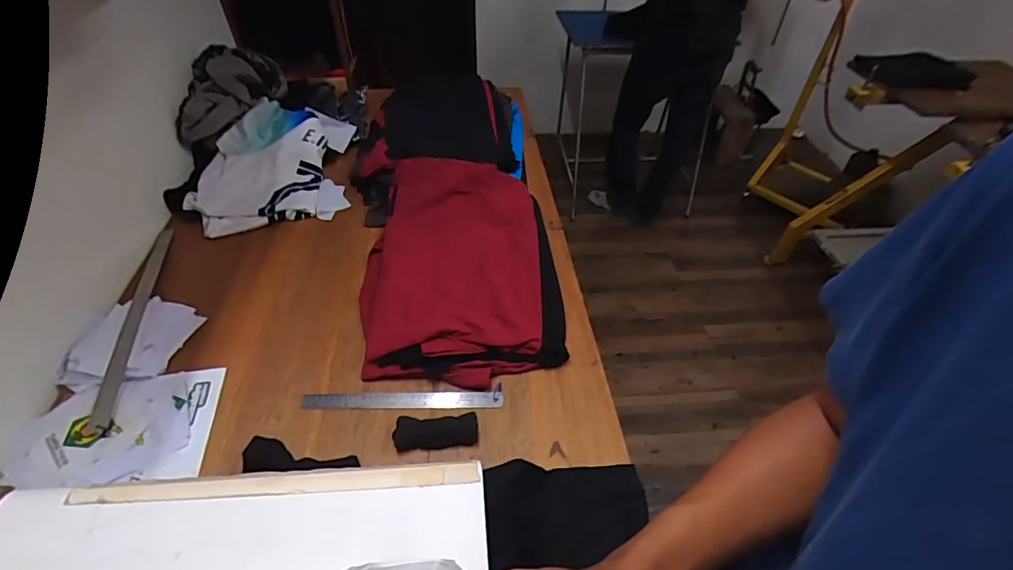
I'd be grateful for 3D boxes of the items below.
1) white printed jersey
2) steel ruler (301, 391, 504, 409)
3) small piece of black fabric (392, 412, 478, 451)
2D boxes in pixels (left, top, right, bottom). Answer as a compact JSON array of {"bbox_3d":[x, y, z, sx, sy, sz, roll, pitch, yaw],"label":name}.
[{"bbox_3d":[-0.558,-0.303,1.158,0.344,0.118,0.367,-7,45,-10],"label":"white printed jersey"},{"bbox_3d":[-0.168,0.188,0.798,0.320,0.006,0.030,1,54,-4],"label":"steel ruler"},{"bbox_3d":[-0.108,0.224,0.748,0.124,0.024,0.044,-4,45,-7],"label":"small piece of black fabric"}]

